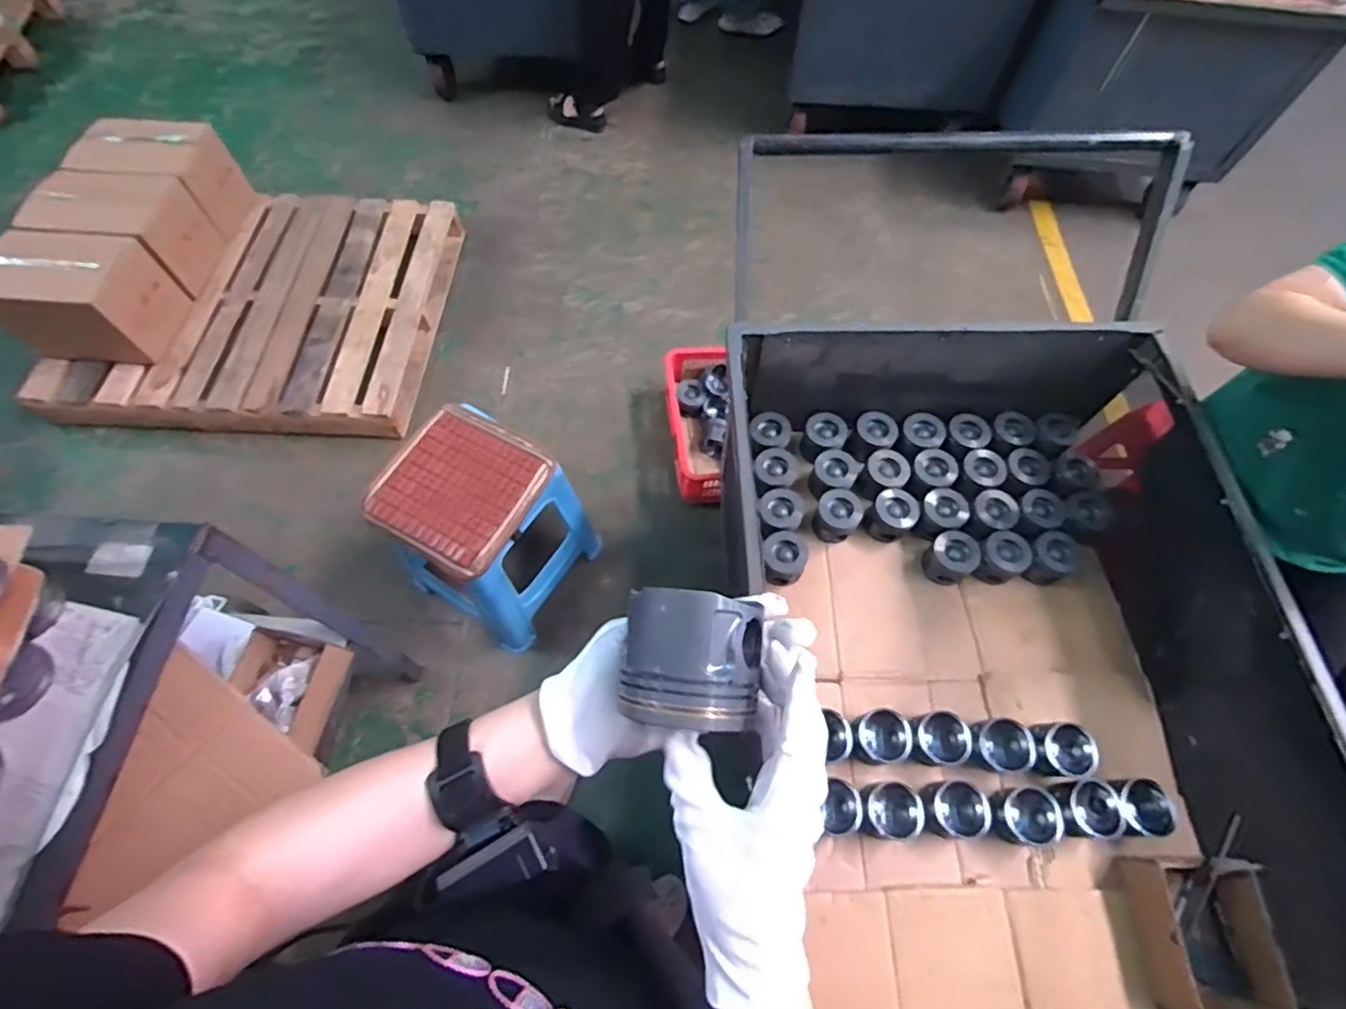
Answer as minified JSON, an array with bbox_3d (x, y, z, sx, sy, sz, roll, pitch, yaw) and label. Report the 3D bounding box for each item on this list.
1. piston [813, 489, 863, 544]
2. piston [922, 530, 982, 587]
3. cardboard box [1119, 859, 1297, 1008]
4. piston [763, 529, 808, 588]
[{"bbox_3d":[0.333,0.026,1.270,0.084,0.082,0.091,1,64,-1],"label":"piston"},{"bbox_3d":[0.552,0.108,1.241,0.091,0.085,0.095,41,70,17],"label":"piston"},{"bbox_3d":[0.804,0.657,0.949,0.175,0.092,0.210,2,64,-1],"label":"cardboard box"},{"bbox_3d":[0.217,0.109,1.223,0.087,0.095,0.082,1,64,-1],"label":"piston"}]

